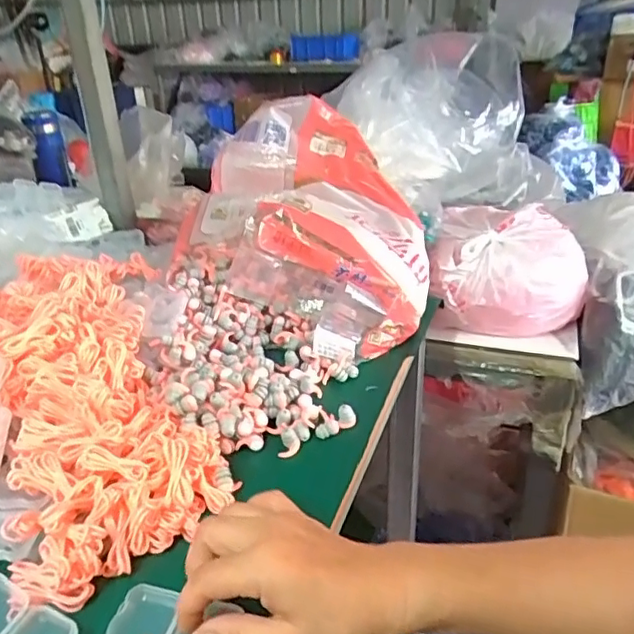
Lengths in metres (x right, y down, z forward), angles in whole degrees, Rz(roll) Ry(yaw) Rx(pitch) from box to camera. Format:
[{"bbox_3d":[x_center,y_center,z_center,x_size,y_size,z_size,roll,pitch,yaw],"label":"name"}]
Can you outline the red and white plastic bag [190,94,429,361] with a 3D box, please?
[{"bbox_3d":[-0.006,-0.114,0.661,0.284,0.187,0.213,20,35,35],"label":"red and white plastic bag"}]

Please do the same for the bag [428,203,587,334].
[{"bbox_3d":[0.260,-0.072,0.799,0.195,0.123,0.184,5,29,13],"label":"bag"}]

